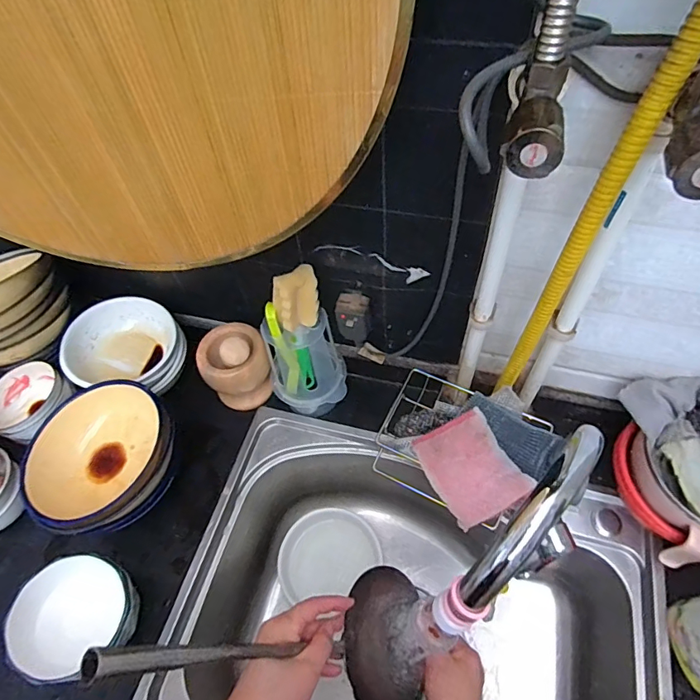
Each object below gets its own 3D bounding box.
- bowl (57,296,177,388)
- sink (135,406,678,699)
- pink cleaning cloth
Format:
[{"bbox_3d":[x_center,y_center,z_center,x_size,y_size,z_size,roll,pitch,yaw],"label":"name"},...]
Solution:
[{"bbox_3d":[-0.352,-0.012,0.735,0.159,0.071,0.145,-2,56,4],"label":"bowl"},{"bbox_3d":[0.090,0.355,0.628,0.566,0.255,0.417,11,58,13],"label":"sink"},{"bbox_3d":[0.128,0.124,0.500,0.085,0.022,0.108,-24,57,-10],"label":"pink cleaning cloth"}]

